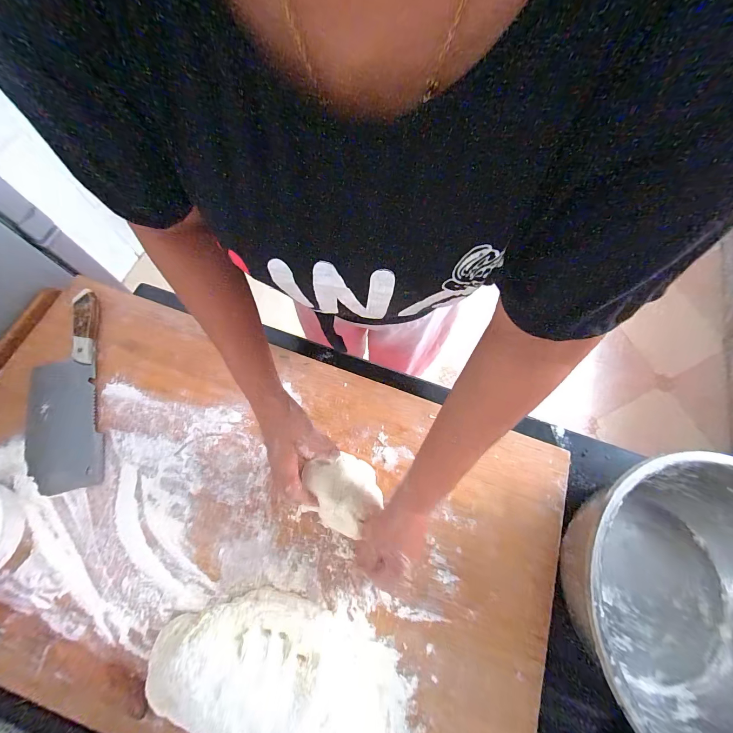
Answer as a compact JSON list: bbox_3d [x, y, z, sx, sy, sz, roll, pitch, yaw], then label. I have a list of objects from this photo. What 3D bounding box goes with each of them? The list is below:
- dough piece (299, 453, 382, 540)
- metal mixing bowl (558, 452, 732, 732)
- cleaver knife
[{"bbox_3d":[-0.026,0.160,0.425,0.082,0.076,0.097,-25,74,-11],"label":"dough piece"},{"bbox_3d":[0.400,0.289,0.405,0.320,0.152,0.308,1,71,-2],"label":"metal mixing bowl"},{"bbox_3d":[-0.460,0.035,0.488,0.106,0.028,0.295,-13,72,-7],"label":"cleaver knife"}]

